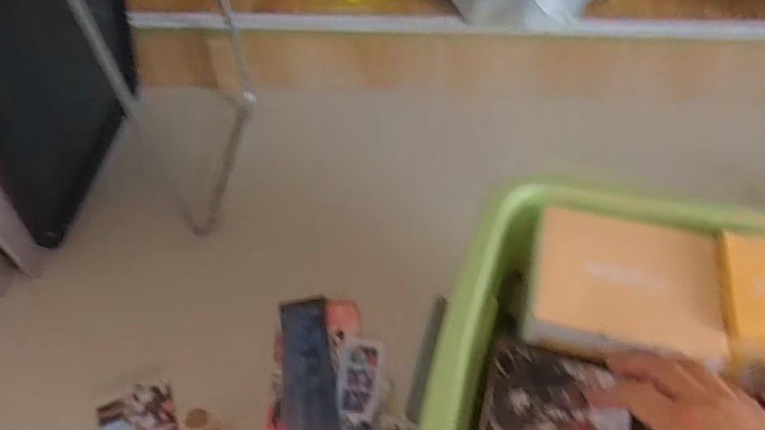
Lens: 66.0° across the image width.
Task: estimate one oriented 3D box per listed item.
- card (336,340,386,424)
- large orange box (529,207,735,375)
[{"bbox_3d":[-0.025,0.190,0.683,0.048,0.004,0.100,6,50,4],"label":"card"},{"bbox_3d":[0.191,0.055,0.457,0.138,0.030,0.114,11,54,11],"label":"large orange box"}]

